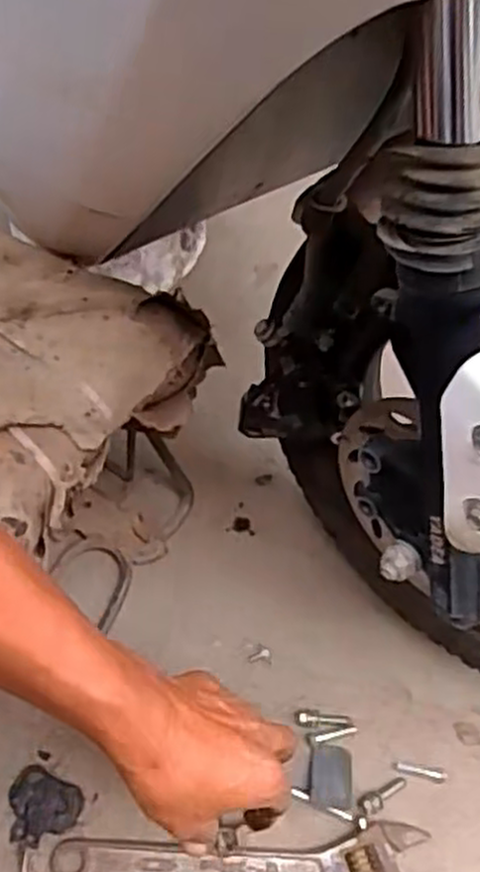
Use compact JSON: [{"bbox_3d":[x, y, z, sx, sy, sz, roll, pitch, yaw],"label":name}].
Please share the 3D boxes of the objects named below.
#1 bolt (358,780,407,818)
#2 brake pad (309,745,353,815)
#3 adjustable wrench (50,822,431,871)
[{"bbox_3d":[0.113,0.286,0.617,0.046,0.007,0.015,-25,64,-18],"label":"bolt"},{"bbox_3d":[0.074,0.273,0.621,0.034,0.008,0.047,9,58,1],"label":"brake pad"},{"bbox_3d":[0.010,0.316,0.584,0.287,0.017,0.066,8,58,1],"label":"adjustable wrench"}]

